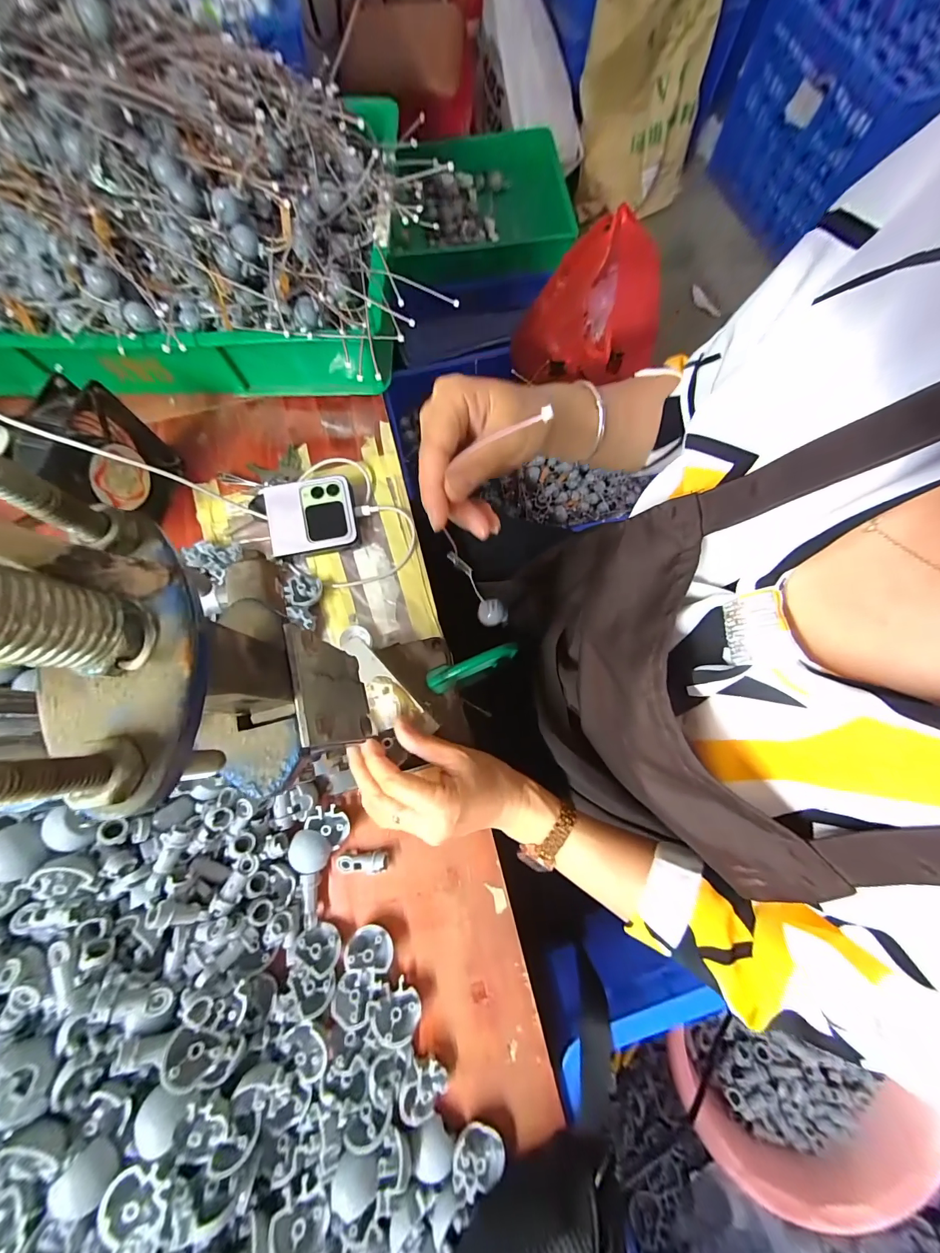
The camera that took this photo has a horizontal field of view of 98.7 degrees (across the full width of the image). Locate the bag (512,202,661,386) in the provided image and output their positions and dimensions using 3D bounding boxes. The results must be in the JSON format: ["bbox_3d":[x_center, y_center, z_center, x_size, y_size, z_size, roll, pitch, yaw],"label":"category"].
[{"bbox_3d":[0.217,-0.570,0.720,0.264,0.229,0.153,-16,76,-2],"label":"bag"}]

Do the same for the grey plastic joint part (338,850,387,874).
[{"bbox_3d":[-0.093,0.203,0.346,0.045,0.017,0.015,-7,76,0],"label":"grey plastic joint part"}]

